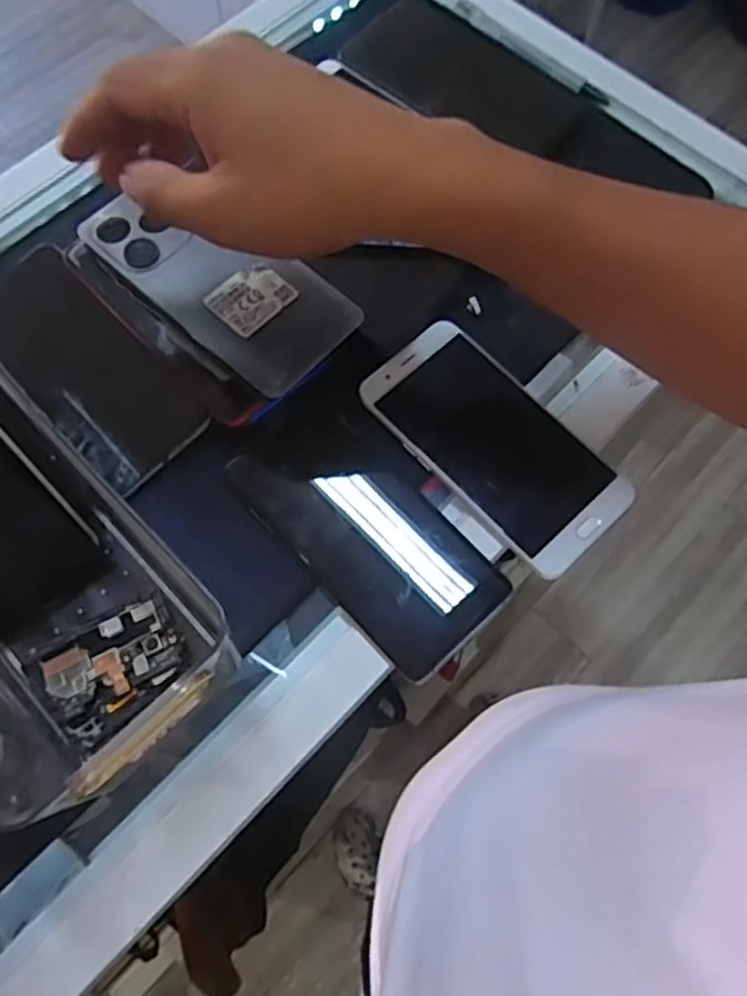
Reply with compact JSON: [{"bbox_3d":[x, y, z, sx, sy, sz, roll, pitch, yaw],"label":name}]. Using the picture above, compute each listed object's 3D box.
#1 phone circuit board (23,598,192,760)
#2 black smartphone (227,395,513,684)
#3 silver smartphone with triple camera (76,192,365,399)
[{"bbox_3d":[-0.127,0.083,0.352,0.068,0.009,0.053,-37,74,-13],"label":"phone circuit board"},{"bbox_3d":[-0.002,0.015,0.383,0.077,0.014,0.151,-39,75,-13],"label":"black smartphone"},{"bbox_3d":[-0.085,-0.123,0.400,0.151,0.011,0.072,40,74,13],"label":"silver smartphone with triple camera"}]

